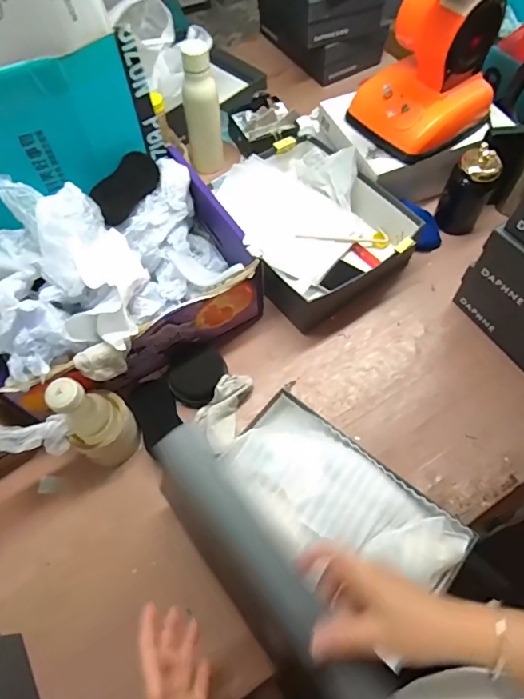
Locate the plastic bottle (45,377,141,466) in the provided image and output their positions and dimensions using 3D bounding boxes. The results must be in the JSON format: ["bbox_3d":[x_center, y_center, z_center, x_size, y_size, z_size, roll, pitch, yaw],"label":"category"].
[{"bbox_3d":[-0.220,0.091,0.598,0.074,0.180,0.085,35,68,18],"label":"plastic bottle"}]

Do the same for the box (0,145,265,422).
[{"bbox_3d":[-0.233,-0.115,0.685,0.389,0.172,0.300,-29,65,-13],"label":"box"}]

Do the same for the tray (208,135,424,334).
[{"bbox_3d":[0.081,-0.223,0.810,0.263,0.104,0.321,-33,66,-15],"label":"tray"}]

